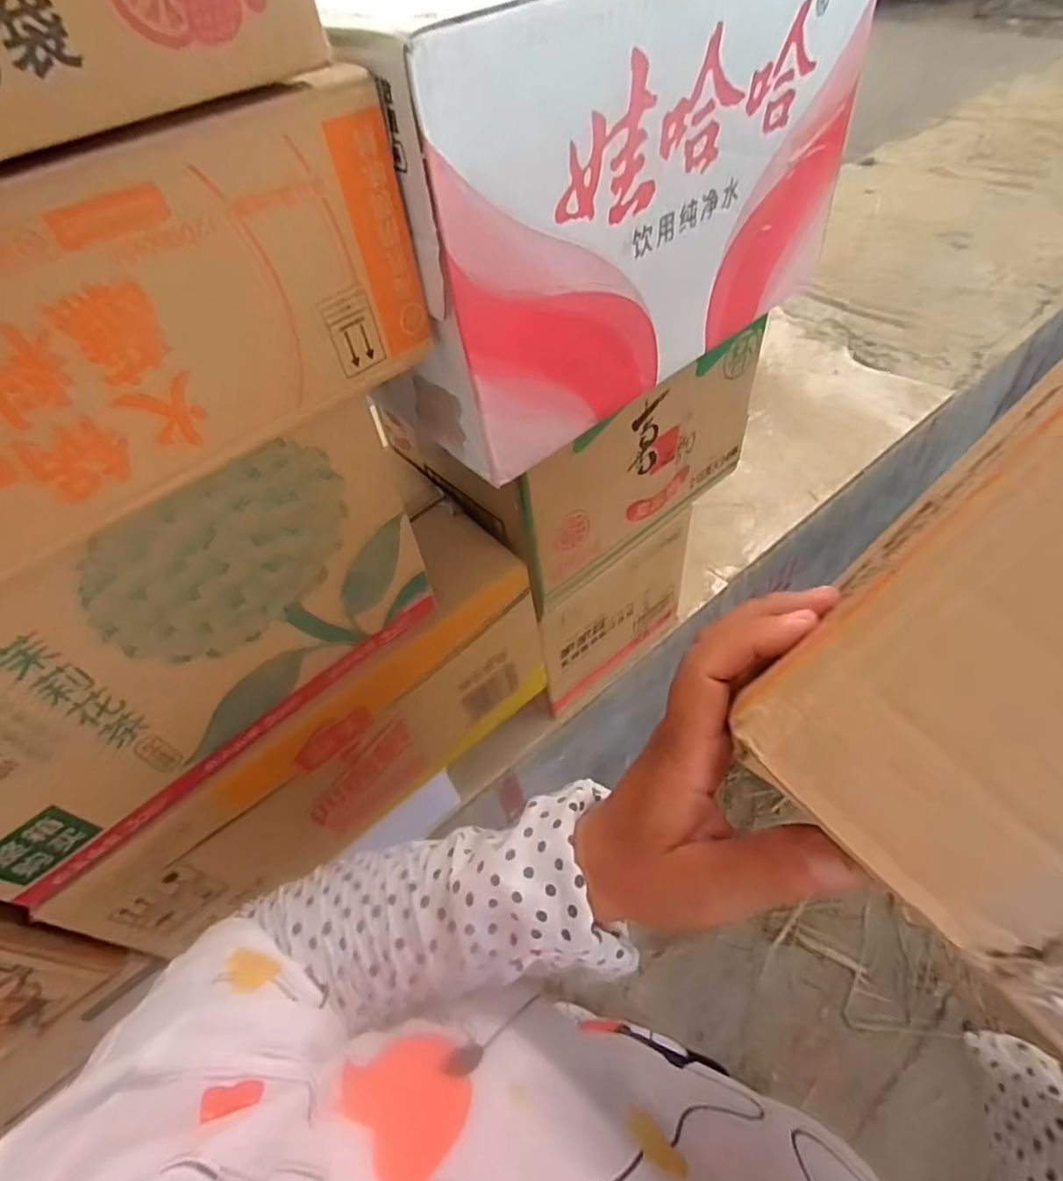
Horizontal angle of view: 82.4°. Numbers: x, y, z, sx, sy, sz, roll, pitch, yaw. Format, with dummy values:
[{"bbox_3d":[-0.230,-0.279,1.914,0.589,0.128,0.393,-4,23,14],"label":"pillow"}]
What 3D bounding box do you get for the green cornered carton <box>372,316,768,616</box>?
[{"bbox_3d":[0.039,-0.168,0.631,0.303,0.182,0.225,-37,57,-22],"label":"green cornered carton"}]

